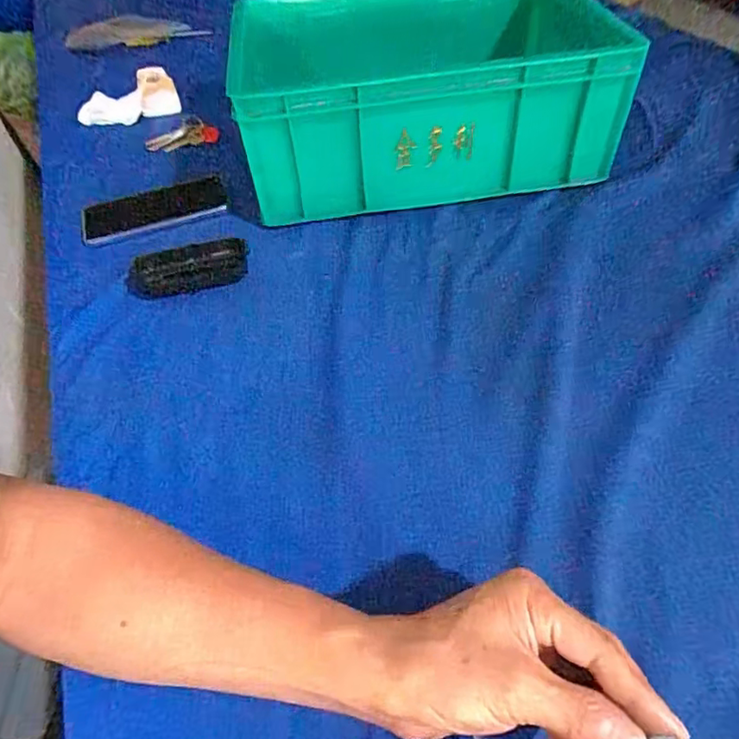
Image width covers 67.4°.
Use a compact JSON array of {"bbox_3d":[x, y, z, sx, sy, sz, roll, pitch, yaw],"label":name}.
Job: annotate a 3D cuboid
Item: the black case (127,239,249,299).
[{"bbox_3d":[-0.187,-0.106,0.565,0.125,0.019,0.057,-7,49,0],"label":"black case"}]

